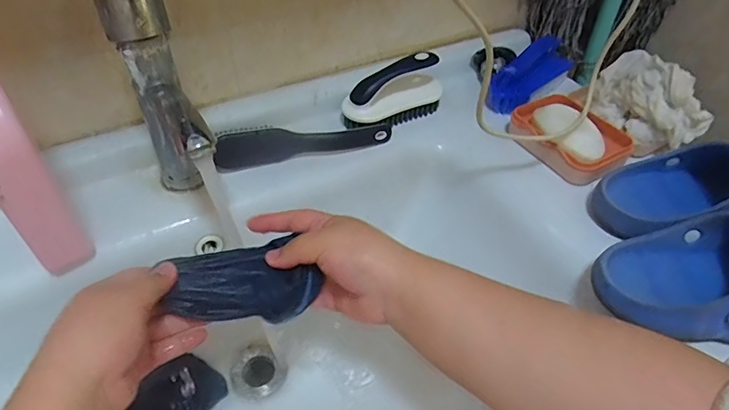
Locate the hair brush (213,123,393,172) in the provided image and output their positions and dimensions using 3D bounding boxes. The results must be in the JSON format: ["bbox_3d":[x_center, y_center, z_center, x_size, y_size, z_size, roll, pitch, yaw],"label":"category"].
[{"bbox_3d":[-0.068,-0.076,0.545,0.190,0.036,0.046,-13,46,-15],"label":"hair brush"}]

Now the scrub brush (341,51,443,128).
[{"bbox_3d":[0.036,-0.132,0.574,0.125,0.068,0.051,-25,50,-25],"label":"scrub brush"}]

